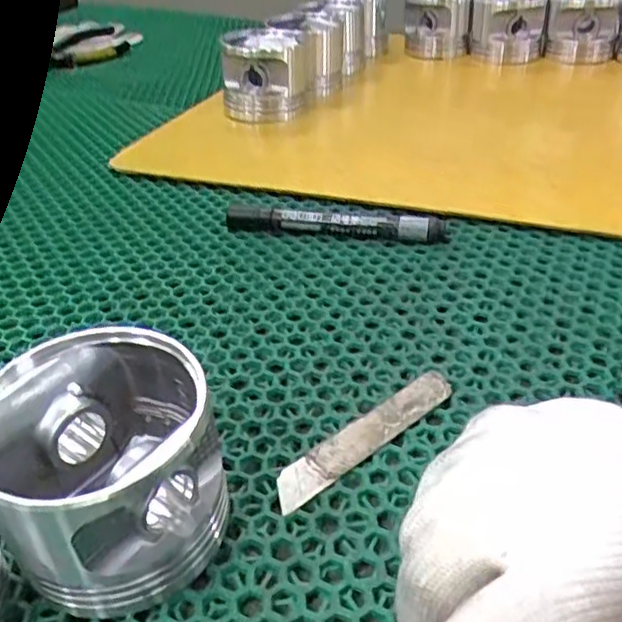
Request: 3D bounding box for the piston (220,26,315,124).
[{"bbox_3d":[-0.041,-0.225,0.610,0.065,0.072,0.078,11,38,17],"label":"piston"}]

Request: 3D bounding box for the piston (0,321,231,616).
[{"bbox_3d":[-0.073,0.057,0.231,0.078,0.070,0.074,-1,37,1],"label":"piston"}]

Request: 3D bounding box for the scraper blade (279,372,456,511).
[{"bbox_3d":[0.025,0.054,0.287,0.102,0.004,0.018,-27,43,-30],"label":"scraper blade"}]

